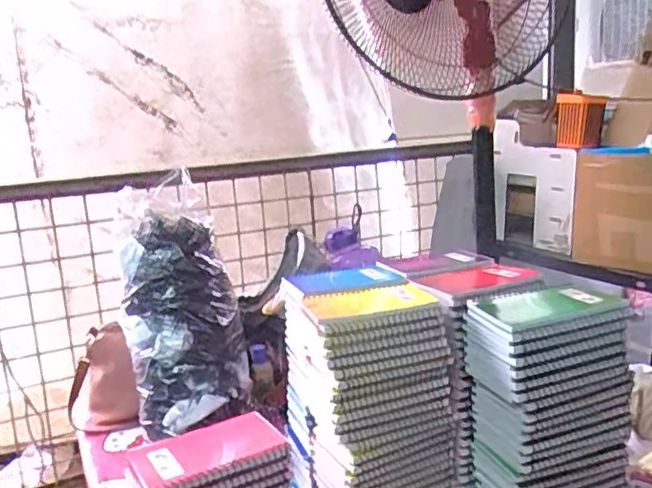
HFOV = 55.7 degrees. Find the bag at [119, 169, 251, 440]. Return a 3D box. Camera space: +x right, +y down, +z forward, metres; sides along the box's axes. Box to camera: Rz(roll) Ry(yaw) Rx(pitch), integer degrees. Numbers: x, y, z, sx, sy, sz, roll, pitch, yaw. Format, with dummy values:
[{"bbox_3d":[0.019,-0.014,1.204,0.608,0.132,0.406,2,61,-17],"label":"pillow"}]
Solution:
[{"bbox_3d":[-0.229,0.080,0.961,0.164,0.394,0.152,-8,-15,-22],"label":"bag"}]

